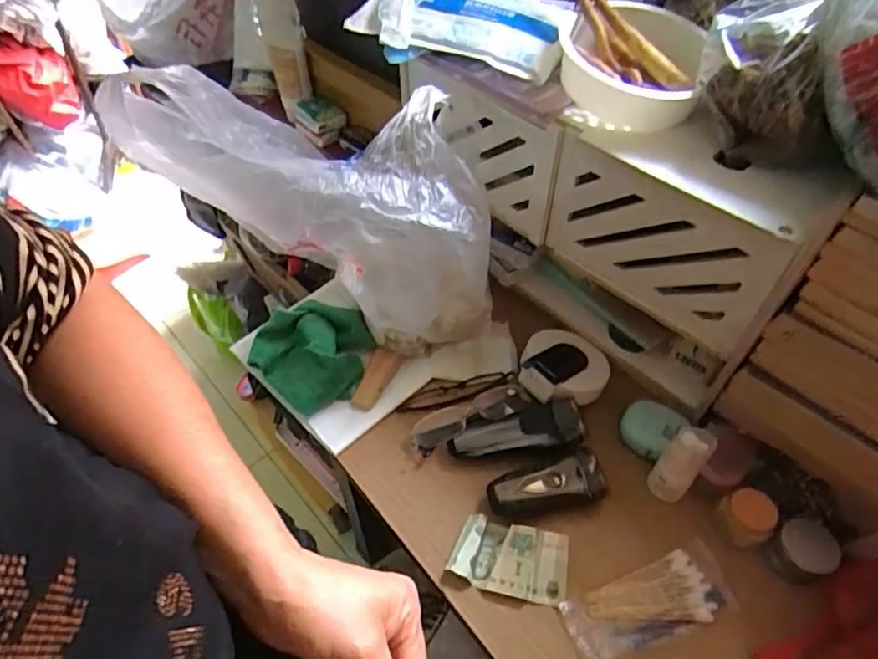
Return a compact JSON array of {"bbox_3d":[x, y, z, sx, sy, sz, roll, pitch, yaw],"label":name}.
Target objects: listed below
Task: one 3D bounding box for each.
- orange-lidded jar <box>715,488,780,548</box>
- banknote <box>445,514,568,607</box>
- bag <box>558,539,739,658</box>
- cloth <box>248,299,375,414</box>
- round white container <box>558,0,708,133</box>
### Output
[{"bbox_3d":[0.295,0.181,0.543,0.047,0.035,0.047,0,51,1],"label":"orange-lidded jar"},{"bbox_3d":[0.068,0.215,0.533,0.106,0.020,0.062,13,53,11],"label":"banknote"},{"bbox_3d":[0.191,0.250,0.512,0.157,0.008,0.062,-19,53,-14],"label":"bag"},{"bbox_3d":[-0.145,0.023,0.656,0.123,0.057,0.124,-38,60,-26],"label":"cloth"},{"bbox_3d":[0.182,-0.254,0.536,0.112,0.055,0.157,-32,57,-22],"label":"round white container"}]

